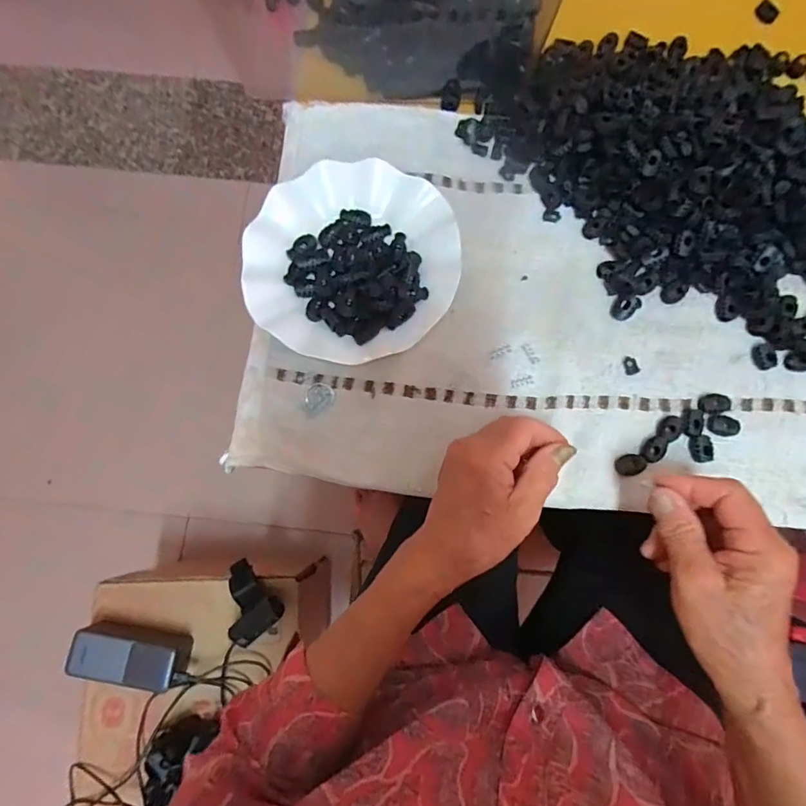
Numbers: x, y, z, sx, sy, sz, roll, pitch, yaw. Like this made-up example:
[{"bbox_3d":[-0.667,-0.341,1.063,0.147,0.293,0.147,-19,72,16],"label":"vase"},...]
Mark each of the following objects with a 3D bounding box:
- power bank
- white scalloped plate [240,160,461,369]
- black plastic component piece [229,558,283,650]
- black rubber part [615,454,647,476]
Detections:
[{"bbox_3d":[-0.342,0.318,0.600,0.131,0.054,0.052,9,80,3],"label":"power bank"},{"bbox_3d":[-0.044,-0.126,0.414,0.177,0.029,0.178,0,79,1],"label":"white scalloped plate"},{"bbox_3d":[-0.203,0.254,0.610,0.071,0.036,0.093,-40,81,-6],"label":"black plastic component piece"},{"bbox_3d":[0.184,0.050,0.385,0.022,0.009,0.016,-10,79,-1],"label":"black rubber part"}]

